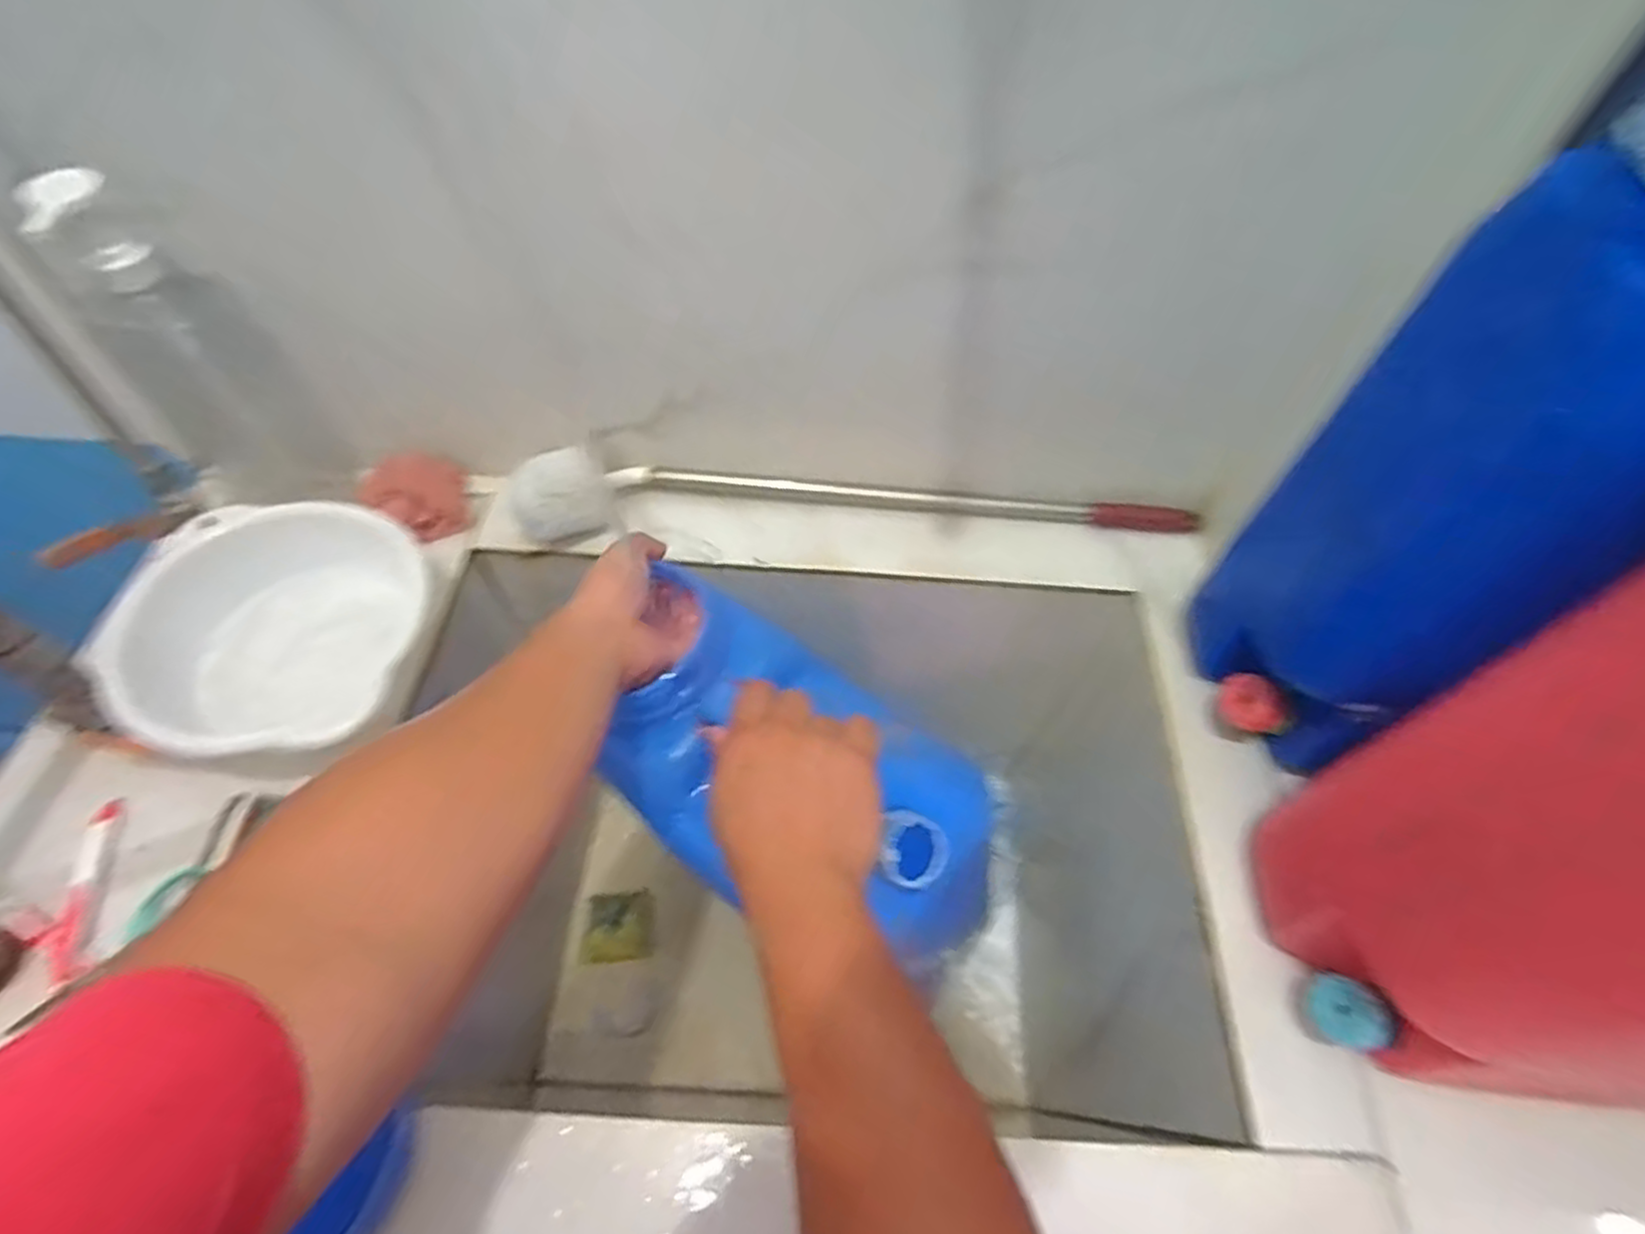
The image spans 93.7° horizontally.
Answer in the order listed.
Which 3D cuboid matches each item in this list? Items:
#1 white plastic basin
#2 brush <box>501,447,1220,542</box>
[{"bbox_3d":[-0.401,0.022,0.569,0.192,0.088,0.201,1,57,-1],"label":"white plastic basin"},{"bbox_3d":[0.034,-0.107,0.677,0.594,0.076,0.075,-2,57,-3],"label":"brush"}]

